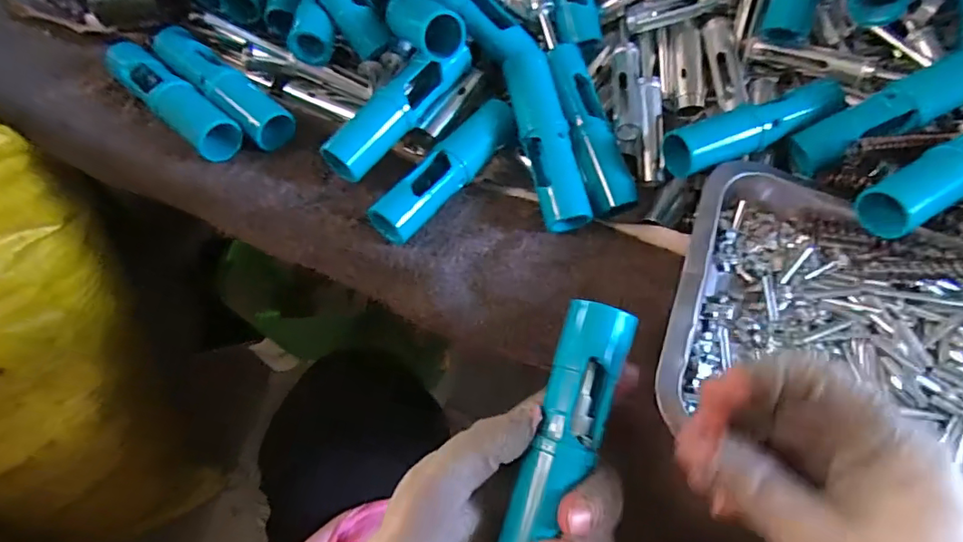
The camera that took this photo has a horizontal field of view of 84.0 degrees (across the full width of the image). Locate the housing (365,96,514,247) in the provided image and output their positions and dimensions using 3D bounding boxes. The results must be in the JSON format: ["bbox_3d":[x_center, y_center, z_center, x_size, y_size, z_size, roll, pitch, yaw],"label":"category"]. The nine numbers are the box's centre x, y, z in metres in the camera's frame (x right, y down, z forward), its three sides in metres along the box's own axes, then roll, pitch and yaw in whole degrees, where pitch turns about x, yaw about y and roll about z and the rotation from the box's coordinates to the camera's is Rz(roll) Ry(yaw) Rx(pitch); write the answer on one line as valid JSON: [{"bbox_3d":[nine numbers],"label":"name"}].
[{"bbox_3d":[-0.021,-0.064,0.344,0.026,0.027,0.116,38,68,16],"label":"housing"}]

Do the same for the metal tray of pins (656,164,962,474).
[{"bbox_3d":[0.232,0.048,0.291,0.257,0.039,0.182,22,65,9],"label":"metal tray of pins"}]

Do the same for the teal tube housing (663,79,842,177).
[{"bbox_3d":[0.174,-0.090,0.339,0.120,0.023,0.029,-21,66,-12],"label":"teal tube housing"}]

